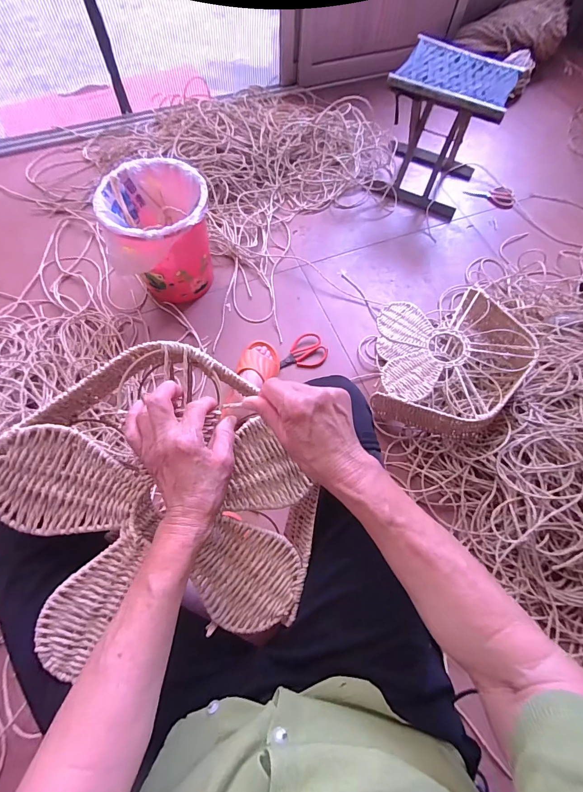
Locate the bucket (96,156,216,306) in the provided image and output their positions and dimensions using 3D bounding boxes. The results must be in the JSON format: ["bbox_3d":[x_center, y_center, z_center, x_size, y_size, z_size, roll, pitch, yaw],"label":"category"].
[{"bbox_3d":[-0.327,-0.408,0.936,0.237,0.271,0.237,1,67,-2],"label":"bucket"}]

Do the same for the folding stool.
[{"bbox_3d":[0.444,-0.804,1.102,0.305,0.330,0.270,24,69,8],"label":"folding stool"}]

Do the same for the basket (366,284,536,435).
[{"bbox_3d":[0.386,-0.086,0.888,0.345,0.159,0.363,3,67,11],"label":"basket"}]

